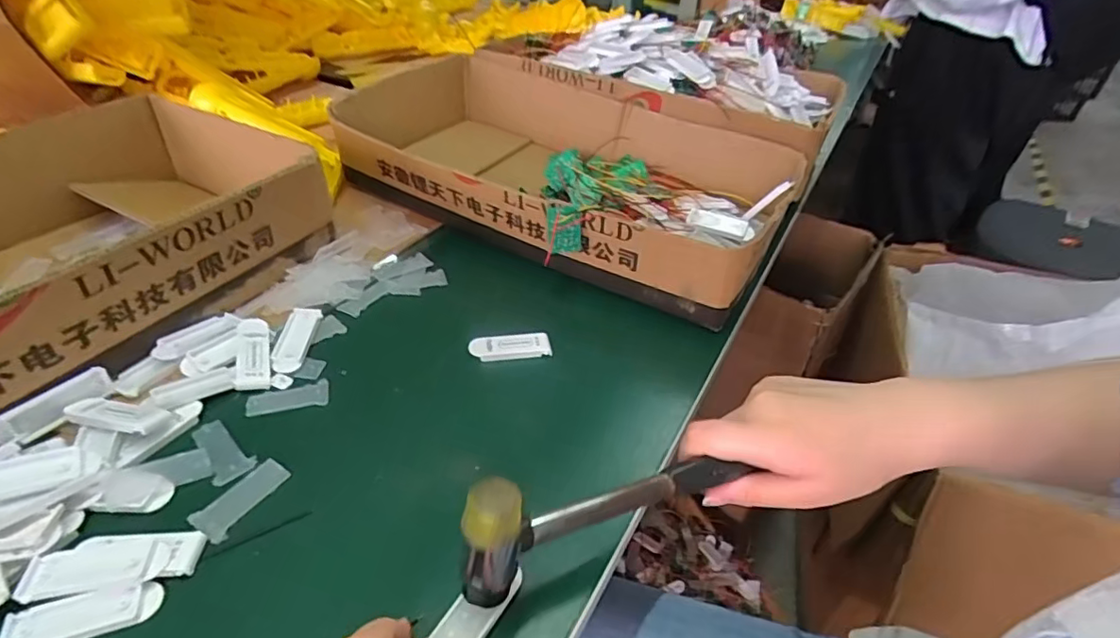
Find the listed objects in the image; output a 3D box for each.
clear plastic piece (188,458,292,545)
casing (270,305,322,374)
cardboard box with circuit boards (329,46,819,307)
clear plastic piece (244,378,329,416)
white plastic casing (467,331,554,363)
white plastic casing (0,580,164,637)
[{"bbox_3d":[-0.170,0.095,0.304,0.021,0.004,0.048,23,42,18],"label":"clear plastic piece"},{"bbox_3d":[-0.182,0.012,0.393,0.022,0.004,0.059,2,40,-7],"label":"casing"},{"bbox_3d":[0.006,-0.152,0.557,0.411,0.096,0.263,25,43,20],"label":"cardboard box with circuit boards"},{"bbox_3d":[-0.174,0.050,0.363,0.048,0.004,0.021,-7,42,-16],"label":"clear plastic piece"},{"bbox_3d":[-0.036,0.020,0.410,0.058,0.007,0.024,-3,41,-13],"label":"white plastic casing"},{"bbox_3d":[-0.212,0.132,0.252,0.057,0.005,0.019,-9,42,-19],"label":"white plastic casing"}]

